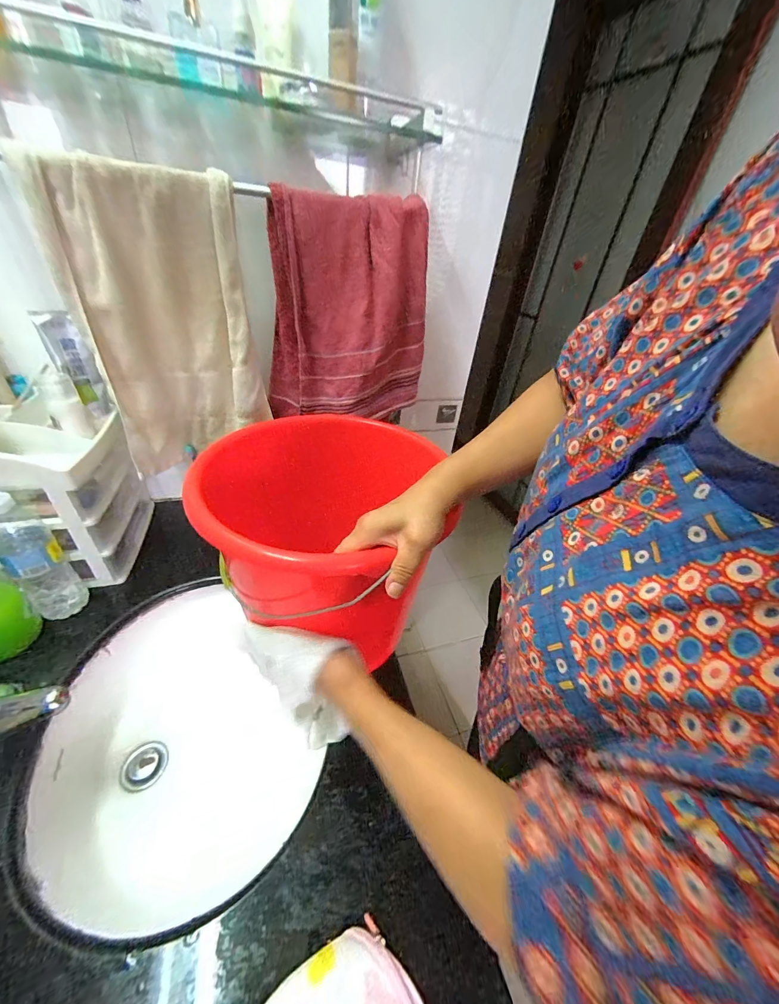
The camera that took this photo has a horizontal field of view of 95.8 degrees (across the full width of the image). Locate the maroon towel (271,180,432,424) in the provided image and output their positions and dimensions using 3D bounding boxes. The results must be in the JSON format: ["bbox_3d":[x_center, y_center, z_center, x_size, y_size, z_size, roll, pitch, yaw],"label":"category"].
[{"bbox_3d":[-0.068,-0.290,0.584,0.277,0.323,0.058,0,35,-7],"label":"maroon towel"}]

